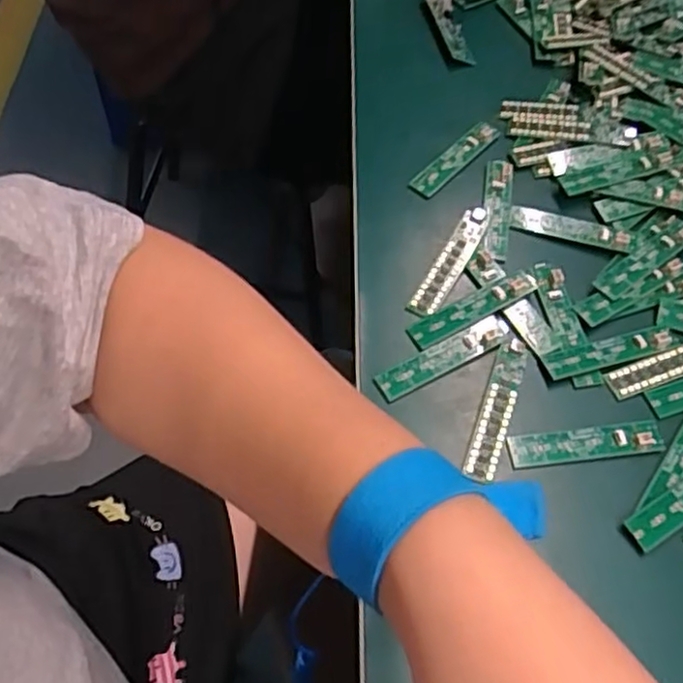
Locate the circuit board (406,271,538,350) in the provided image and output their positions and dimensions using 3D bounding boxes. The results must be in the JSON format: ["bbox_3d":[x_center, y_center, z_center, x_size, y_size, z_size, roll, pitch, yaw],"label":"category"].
[{"bbox_3d":[0.079,-0.019,0.417,0.087,0.004,0.017,-25,63,-15],"label":"circuit board"}]

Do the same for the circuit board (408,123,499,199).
[{"bbox_3d":[0.078,-0.124,0.482,0.017,0.007,0.082,39,66,20],"label":"circuit board"}]

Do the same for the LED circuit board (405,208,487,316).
[{"bbox_3d":[0.068,-0.051,0.436,0.017,0.007,0.088,27,62,14],"label":"LED circuit board"}]

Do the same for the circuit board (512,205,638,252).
[{"bbox_3d":[0.147,-0.072,0.455,0.077,0.004,0.019,14,65,12],"label":"circuit board"}]

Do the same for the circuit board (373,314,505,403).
[{"bbox_3d":[0.059,0.009,0.402,0.084,0.004,0.016,-26,63,-16],"label":"circuit board"}]

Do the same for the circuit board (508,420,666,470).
[{"bbox_3d":[0.132,0.054,0.378,0.084,0.010,0.019,-7,59,-6],"label":"circuit board"}]

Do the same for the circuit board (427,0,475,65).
[{"bbox_3d":[0.085,-0.248,0.556,0.018,0.007,0.090,-9,60,-7],"label":"circuit board"}]

